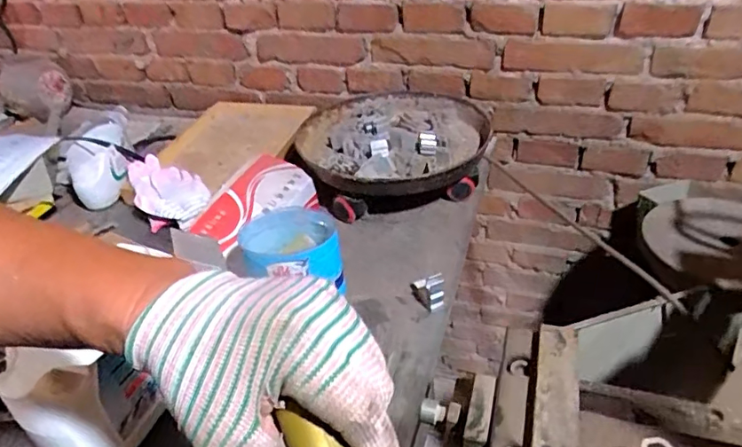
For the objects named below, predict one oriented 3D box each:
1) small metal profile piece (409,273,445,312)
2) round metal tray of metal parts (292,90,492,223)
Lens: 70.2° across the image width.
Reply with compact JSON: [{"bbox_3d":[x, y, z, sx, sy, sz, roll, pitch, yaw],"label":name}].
[{"bbox_3d":[0.073,0.080,0.704,0.023,0.057,0.059,-16,35,-17],"label":"small metal profile piece"},{"bbox_3d":[0.038,-0.128,0.939,0.311,0.105,0.313,-4,34,2],"label":"round metal tray of metal parts"}]

